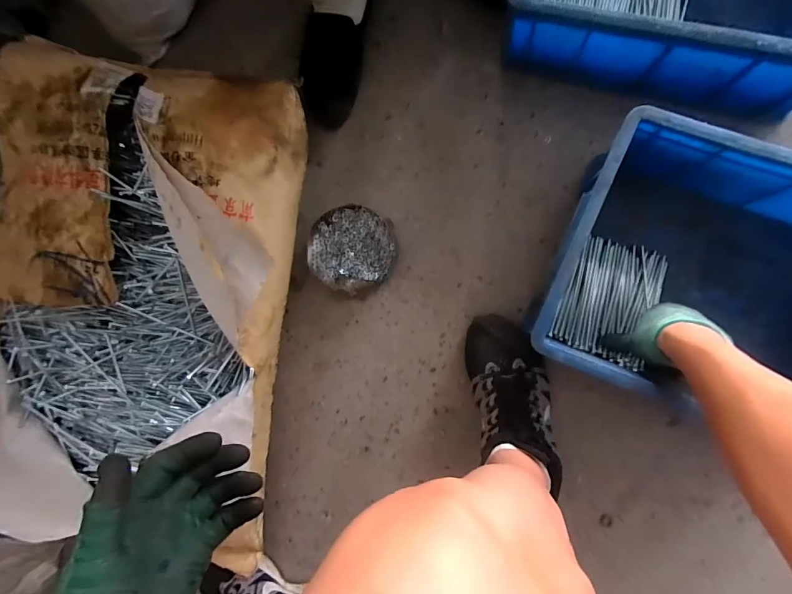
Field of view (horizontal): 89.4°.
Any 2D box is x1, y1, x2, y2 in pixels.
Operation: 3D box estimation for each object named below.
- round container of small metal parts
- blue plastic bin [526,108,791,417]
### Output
[{"bbox_3d":[-0.069,-0.075,0.637,0.134,0.034,0.130,0,90,9],"label":"round container of small metal parts"},{"bbox_3d":[0.411,-0.011,0.498,0.401,0.158,0.273,22,94,8],"label":"blue plastic bin"}]

